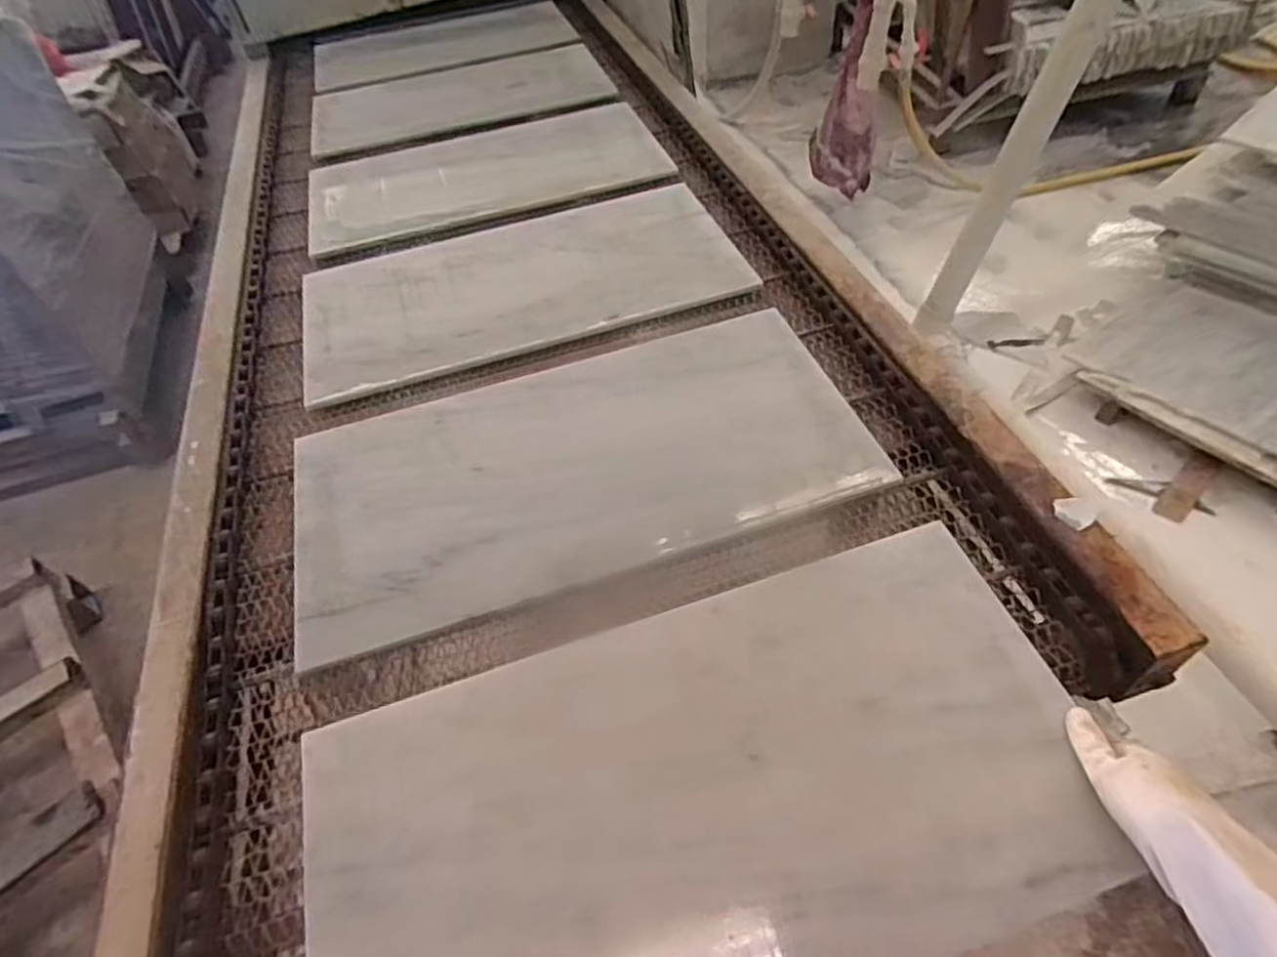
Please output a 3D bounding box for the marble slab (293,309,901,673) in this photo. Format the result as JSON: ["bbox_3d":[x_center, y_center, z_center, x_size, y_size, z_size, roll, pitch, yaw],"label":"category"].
[{"bbox_3d":[-0.062,-0.024,0.759,0.602,0.014,0.297,-17,51,-9],"label":"marble slab"}]

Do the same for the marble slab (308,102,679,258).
[{"bbox_3d":[-0.259,-0.519,1.176,0.581,0.013,0.281,-19,52,-11],"label":"marble slab"}]

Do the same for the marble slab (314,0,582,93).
[{"bbox_3d":[-0.440,-0.992,1.585,0.568,0.015,0.305,-15,51,-8],"label":"marble slab"}]

